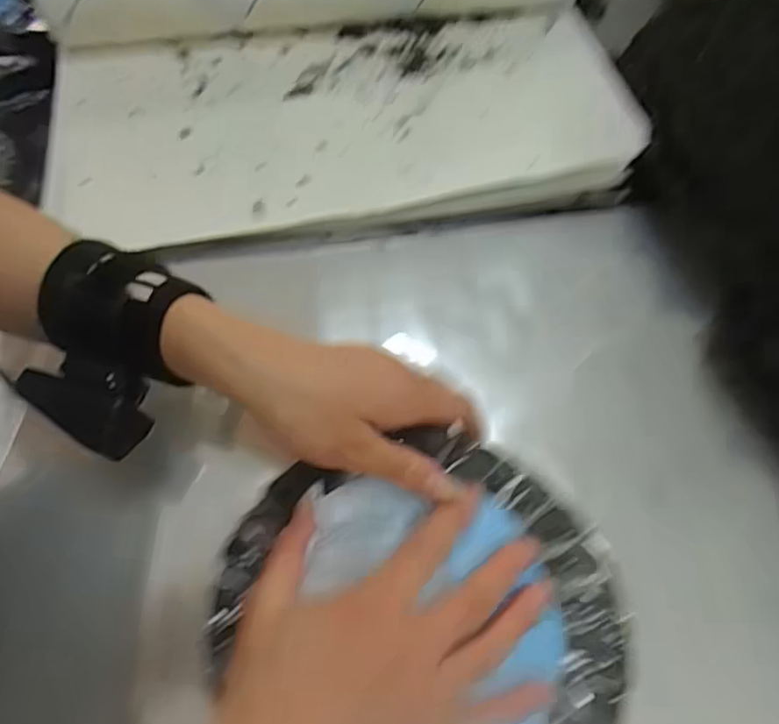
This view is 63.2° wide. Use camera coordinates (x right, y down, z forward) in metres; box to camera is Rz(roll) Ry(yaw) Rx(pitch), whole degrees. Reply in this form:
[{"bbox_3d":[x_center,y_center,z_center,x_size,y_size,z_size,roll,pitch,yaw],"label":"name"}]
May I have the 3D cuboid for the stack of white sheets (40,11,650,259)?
[{"bbox_3d":[-0.041,-0.192,0.501,0.438,0.033,0.202,-8,67,-2],"label":"stack of white sheets"}]

